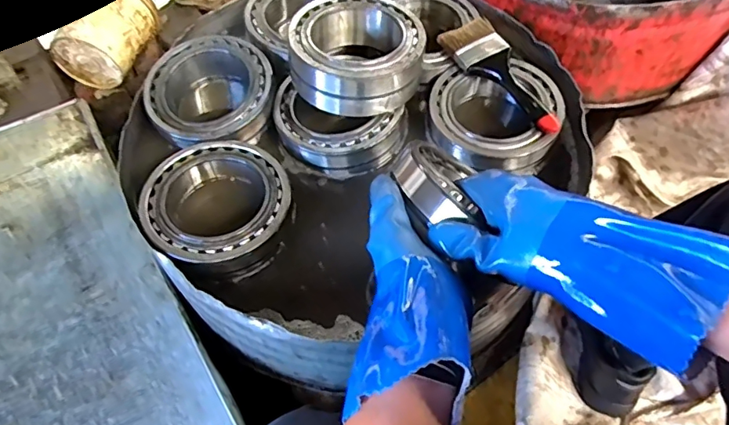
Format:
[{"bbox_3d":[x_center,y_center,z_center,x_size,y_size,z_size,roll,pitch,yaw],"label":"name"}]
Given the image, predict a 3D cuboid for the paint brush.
[{"bbox_3d":[0.181,-0.179,0.659,0.071,0.018,0.198,-31,64,-17],"label":"paint brush"}]

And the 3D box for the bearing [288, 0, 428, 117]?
[{"bbox_3d":[-0.009,-0.201,0.651,0.157,0.075,0.149,0,59,0],"label":"bearing"}]

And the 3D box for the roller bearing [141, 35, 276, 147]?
[{"bbox_3d":[-0.200,-0.158,0.668,0.156,0.057,0.156,0,59,0],"label":"roller bearing"}]

